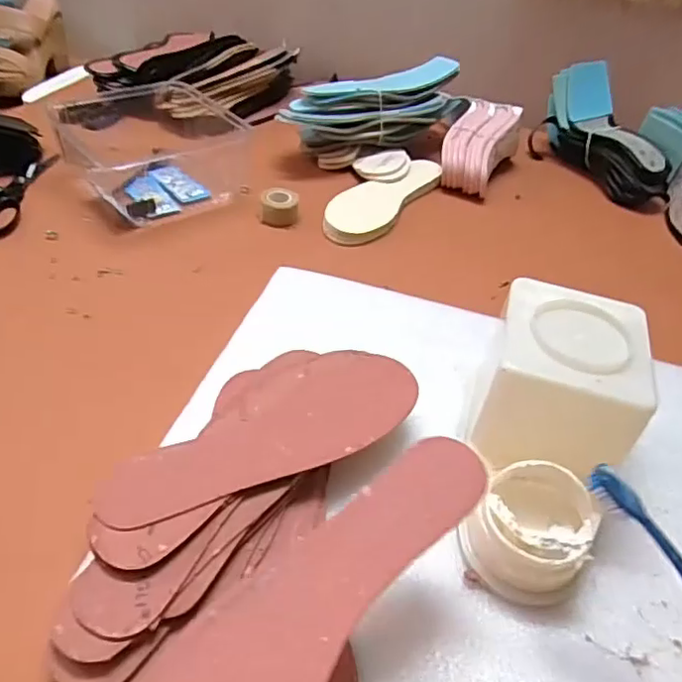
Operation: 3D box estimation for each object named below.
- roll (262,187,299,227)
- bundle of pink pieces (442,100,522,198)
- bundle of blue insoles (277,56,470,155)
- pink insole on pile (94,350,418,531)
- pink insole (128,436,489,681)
[{"bbox_3d":[-0.074,-0.163,0.723,0.045,0.027,0.047,1,41,-8],"label":"roll"},{"bbox_3d":[0.195,-0.277,0.842,0.084,0.050,0.173,23,61,18],"label":"bundle of pink pieces"},{"bbox_3d":[0.053,-0.335,0.850,0.289,0.094,0.074,-12,45,-22],"label":"bundle of blue insoles"},{"bbox_3d":[-0.047,0.066,0.417,0.235,0.005,0.088,-25,50,-31],"label":"pink insole on pile"},{"bbox_3d":[-0.007,0.125,0.290,0.224,0.006,0.071,-34,49,-28],"label":"pink insole"}]

